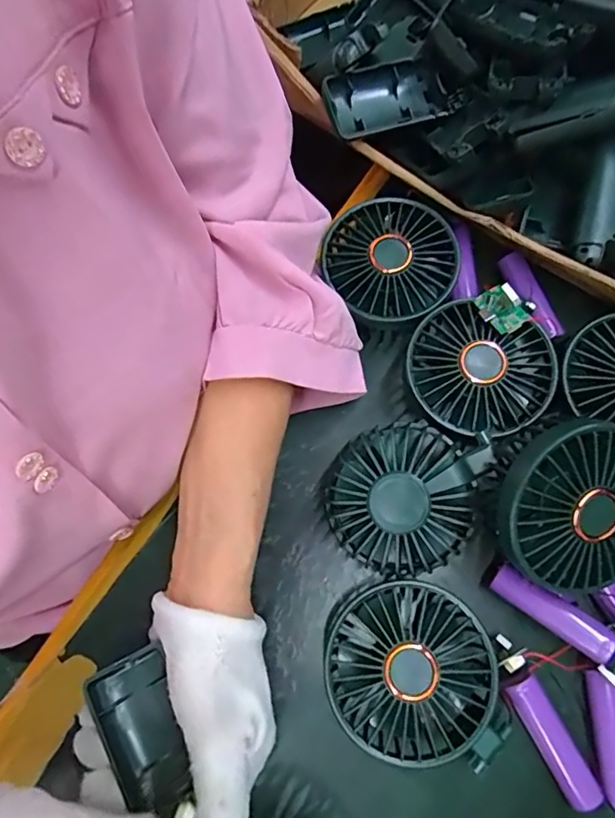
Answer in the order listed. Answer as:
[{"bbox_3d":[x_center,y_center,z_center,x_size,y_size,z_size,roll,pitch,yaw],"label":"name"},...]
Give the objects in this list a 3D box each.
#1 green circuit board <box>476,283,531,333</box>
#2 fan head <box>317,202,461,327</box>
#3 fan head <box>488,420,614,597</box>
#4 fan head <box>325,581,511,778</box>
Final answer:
[{"bbox_3d":[0.114,-0.060,0.321,0.019,0.013,0.031,-35,77,-8],"label":"green circuit board"},{"bbox_3d":[0.056,-0.095,0.356,0.077,0.028,0.082,0,75,1],"label":"fan head"},{"bbox_3d":[0.136,0.048,0.276,0.084,0.028,0.085,-24,103,-8],"label":"fan head"},{"bbox_3d":[0.056,0.140,0.297,0.089,0.047,0.085,0,75,1],"label":"fan head"}]

